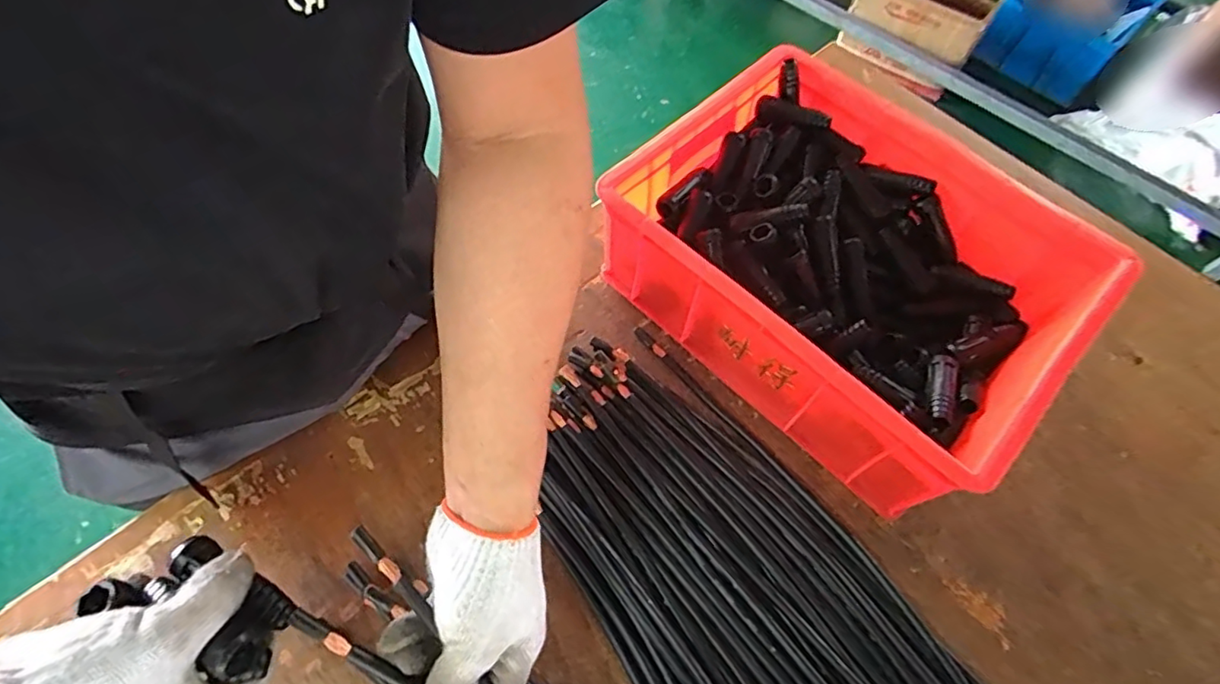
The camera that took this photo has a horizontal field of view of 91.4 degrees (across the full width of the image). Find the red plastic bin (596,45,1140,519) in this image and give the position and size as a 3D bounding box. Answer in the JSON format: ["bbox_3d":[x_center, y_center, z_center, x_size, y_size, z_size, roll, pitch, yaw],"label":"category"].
[{"bbox_3d":[0.229,-0.072,0.604,0.406,0.148,0.296,41,68,18],"label":"red plastic bin"}]

